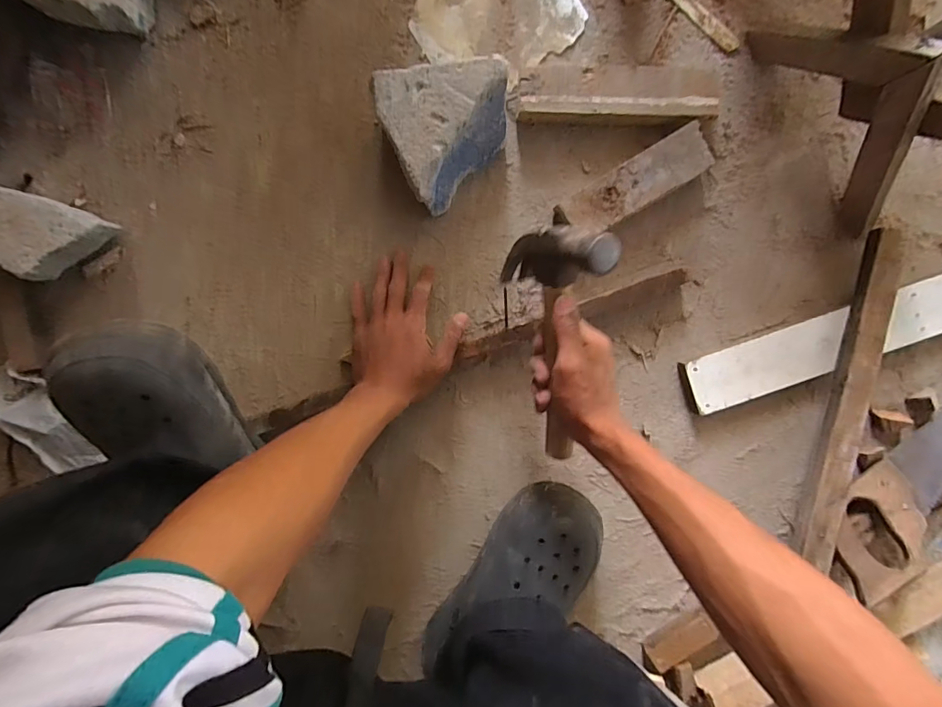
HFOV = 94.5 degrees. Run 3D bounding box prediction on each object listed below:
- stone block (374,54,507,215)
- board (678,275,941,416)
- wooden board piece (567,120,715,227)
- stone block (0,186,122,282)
[{"bbox_3d":[-0.023,-0.220,0.457,0.125,0.076,0.120,-7,94,0],"label":"stone block"},{"bbox_3d":[0.487,-0.038,0.498,0.493,0.026,0.065,-19,94,1],"label":"board"},{"bbox_3d":[0.181,-0.186,0.483,0.162,0.035,0.052,-31,93,2],"label":"wooden board piece"},{"bbox_3d":[-0.460,-0.124,0.459,0.159,0.076,0.079,16,94,-2],"label":"stone block"}]

